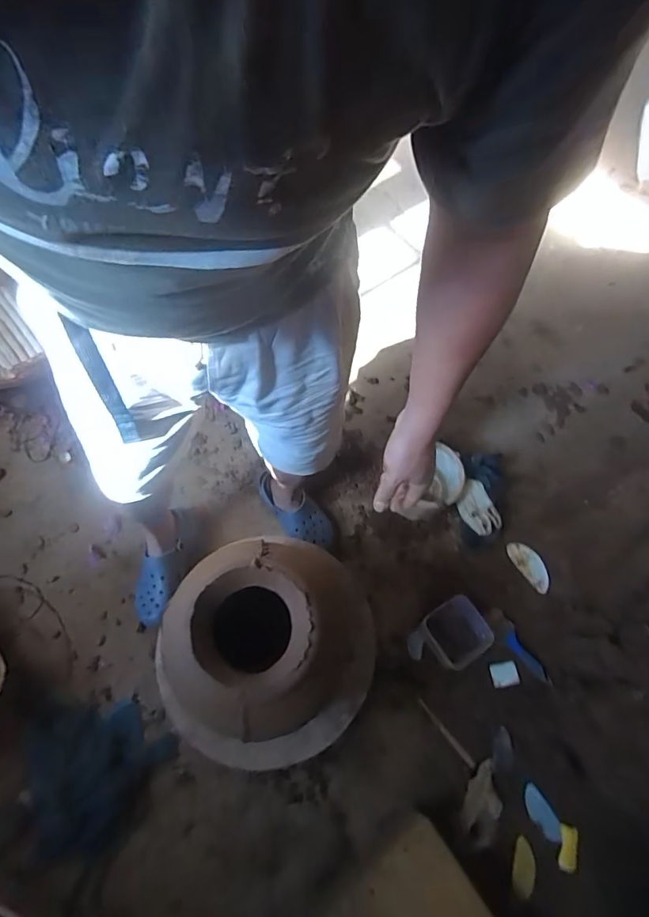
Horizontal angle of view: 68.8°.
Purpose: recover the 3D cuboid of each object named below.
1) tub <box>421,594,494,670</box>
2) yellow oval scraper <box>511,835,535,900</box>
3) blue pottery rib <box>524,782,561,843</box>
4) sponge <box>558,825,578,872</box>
[{"bbox_3d":[0.313,0.415,1.130,0.139,0.081,0.137,-29,71,-14],"label":"tub"},{"bbox_3d":[0.411,0.847,0.979,0.045,0.007,0.098,15,61,21],"label":"yellow oval scraper"},{"bbox_3d":[0.465,0.762,1.017,0.045,0.006,0.104,-34,58,3],"label":"blue pottery rib"},{"bbox_3d":[0.504,0.806,0.981,0.034,0.016,0.077,2,64,27],"label":"sponge"}]

